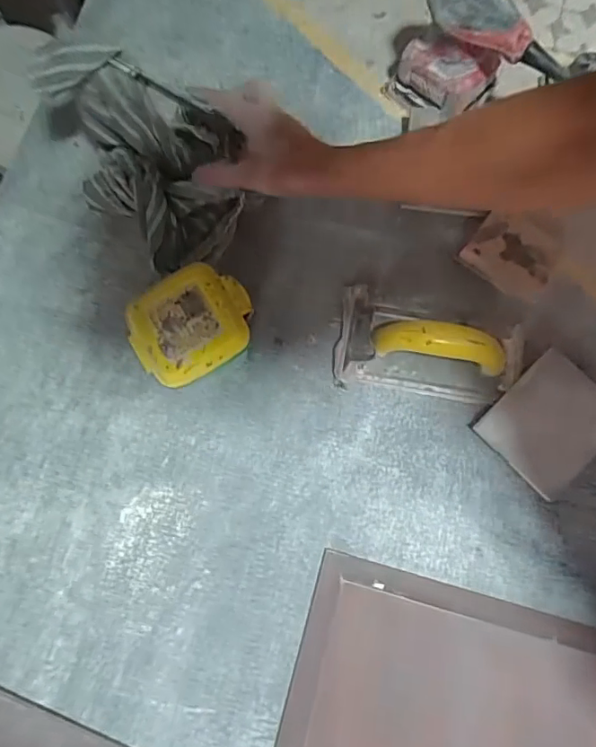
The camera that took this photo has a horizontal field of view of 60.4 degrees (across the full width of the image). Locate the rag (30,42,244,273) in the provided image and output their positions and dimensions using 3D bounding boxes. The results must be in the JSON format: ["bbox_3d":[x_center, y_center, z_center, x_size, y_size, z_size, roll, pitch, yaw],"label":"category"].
[{"bbox_3d":[-0.141,-0.221,0.517,0.162,0.130,0.191,-25,77,-6],"label":"rag"}]

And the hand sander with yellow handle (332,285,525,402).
[{"bbox_3d":[0.139,-0.034,0.520,0.193,0.058,0.111,6,76,2],"label":"hand sander with yellow handle"}]

